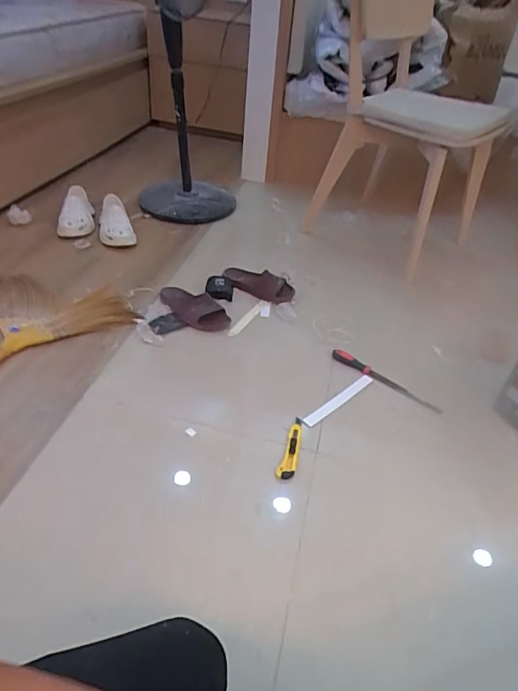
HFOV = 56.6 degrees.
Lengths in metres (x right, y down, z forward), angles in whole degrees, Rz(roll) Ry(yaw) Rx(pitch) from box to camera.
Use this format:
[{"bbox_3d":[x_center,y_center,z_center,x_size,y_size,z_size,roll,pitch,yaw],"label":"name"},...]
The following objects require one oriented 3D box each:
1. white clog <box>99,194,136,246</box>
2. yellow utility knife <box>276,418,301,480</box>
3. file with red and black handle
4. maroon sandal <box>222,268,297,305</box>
[{"bbox_3d":[-0.466,-0.415,1.544,0.108,0.104,0.215,-10,44,-19],"label":"white clog"},{"bbox_3d":[0.071,0.214,1.001,0.034,0.015,0.149,16,42,10],"label":"yellow utility knife"},{"bbox_3d":[0.306,0.081,1.176,0.294,0.018,0.035,31,48,27],"label":"file with red and black handle"},{"bbox_3d":[0.000,-0.177,1.405,0.209,0.054,0.090,11,41,4],"label":"maroon sandal"}]

